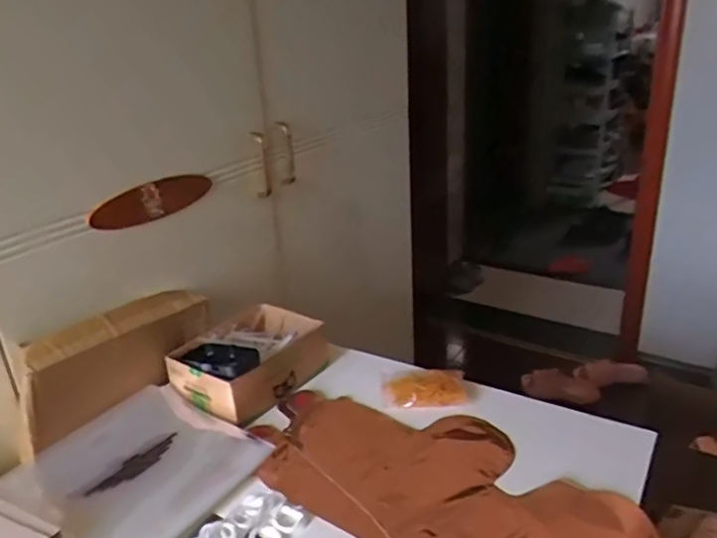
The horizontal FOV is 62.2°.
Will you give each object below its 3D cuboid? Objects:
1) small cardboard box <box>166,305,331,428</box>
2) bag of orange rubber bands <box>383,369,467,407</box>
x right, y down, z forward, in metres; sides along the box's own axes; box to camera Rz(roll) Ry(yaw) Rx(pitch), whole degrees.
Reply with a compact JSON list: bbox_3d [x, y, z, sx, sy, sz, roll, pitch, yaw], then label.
[{"bbox_3d":[-0.147,0.120,0.809,0.129,0.076,0.181,13,28,34],"label":"small cardboard box"},{"bbox_3d":[0.087,0.158,0.774,0.106,0.026,0.063,-3,23,2],"label":"bag of orange rubber bands"}]

